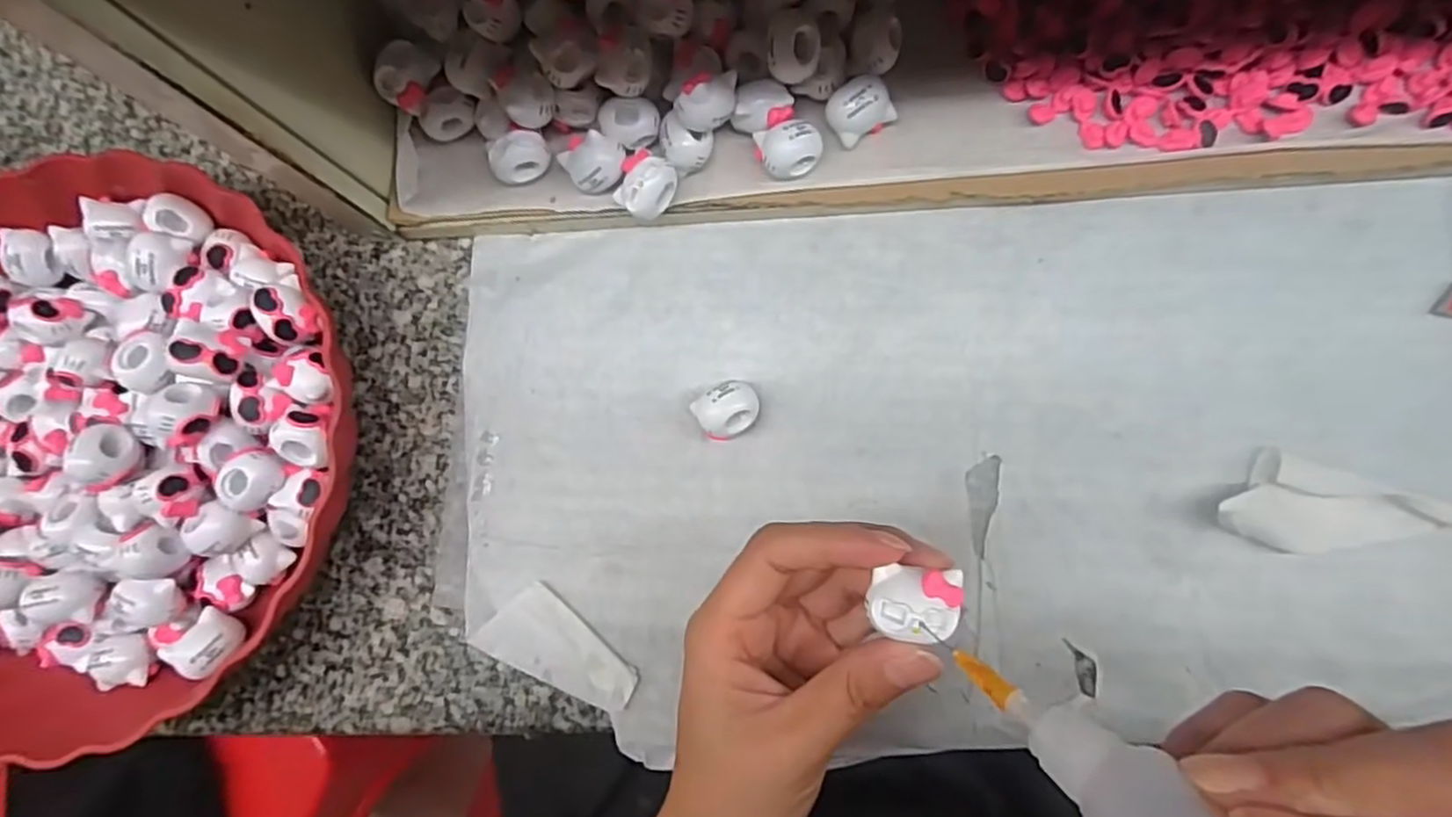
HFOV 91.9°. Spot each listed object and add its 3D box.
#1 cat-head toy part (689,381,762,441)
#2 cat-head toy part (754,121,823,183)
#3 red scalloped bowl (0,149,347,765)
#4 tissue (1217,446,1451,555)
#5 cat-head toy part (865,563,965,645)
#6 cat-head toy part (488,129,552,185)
[{"bbox_3d":[0.001,0.000,0.291,0.026,0.018,0.021,-40,83,4],"label":"cat-head toy part"},{"bbox_3d":[0.026,-0.105,0.285,0.025,0.018,0.021,-27,84,5],"label":"cat-head toy part"},{"bbox_3d":[-0.274,0.015,0.304,0.243,0.052,0.238,-39,83,4],"label":"red scalloped bowl"},{"bbox_3d":[0.226,0.040,0.261,0.078,0.013,0.035,20,90,8],"label":"tissue"},{"bbox_3d":[0.053,0.054,0.193,0.024,0.008,0.019,5,88,8],"label":"cat-head toy part"},{"bbox_3d":[-0.087,-0.107,0.298,0.024,0.018,0.019,-43,83,4],"label":"cat-head toy part"}]

